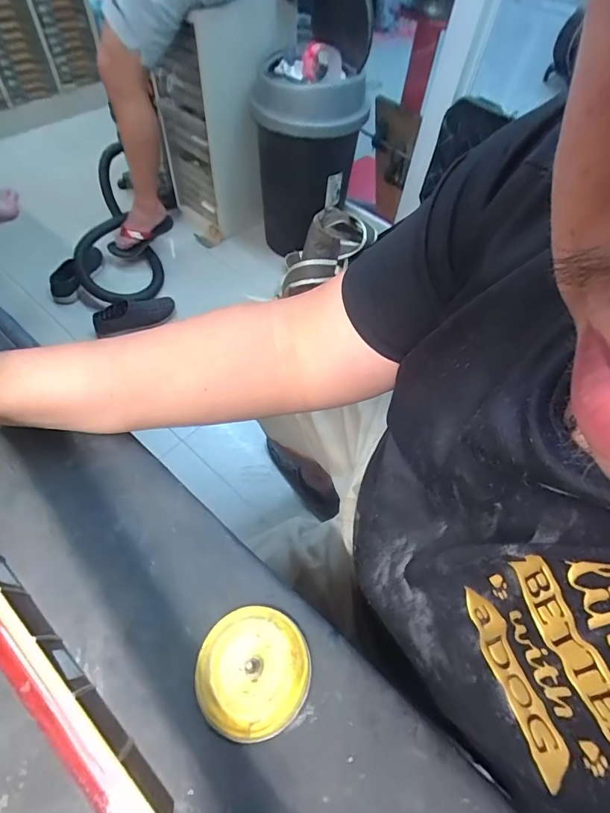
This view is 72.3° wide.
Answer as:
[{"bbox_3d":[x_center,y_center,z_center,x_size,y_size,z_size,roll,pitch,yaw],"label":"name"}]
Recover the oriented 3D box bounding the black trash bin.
[{"bbox_3d":[0.007,-0.754,1.341,0.321,0.510,0.335,6,57,-2],"label":"black trash bin"}]

